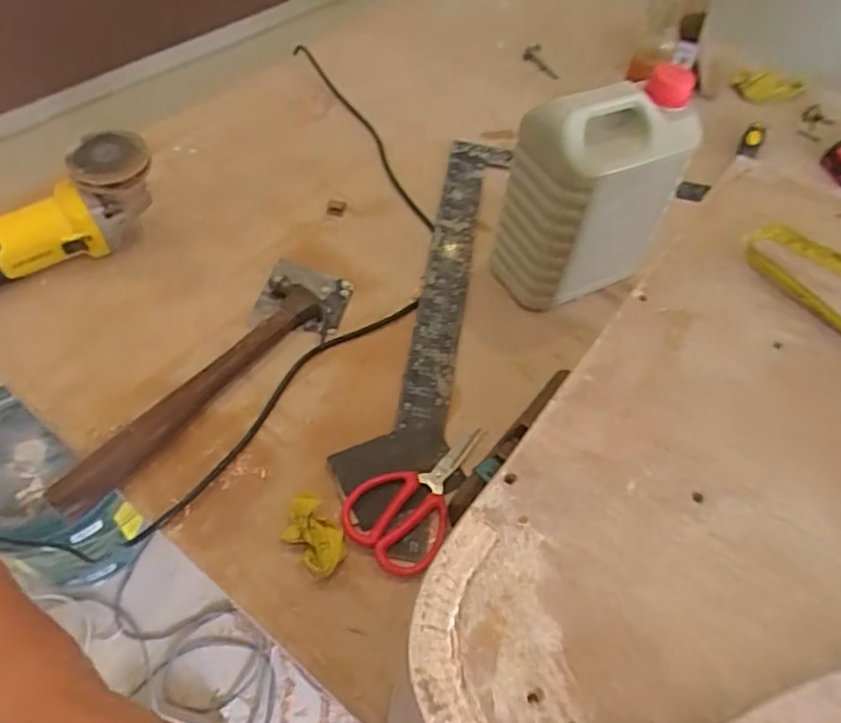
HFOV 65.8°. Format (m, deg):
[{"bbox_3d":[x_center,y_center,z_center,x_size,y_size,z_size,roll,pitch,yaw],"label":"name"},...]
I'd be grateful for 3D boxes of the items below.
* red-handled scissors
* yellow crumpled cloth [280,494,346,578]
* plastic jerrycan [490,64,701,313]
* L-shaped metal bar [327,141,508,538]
[{"bbox_3d":[0.004,0.115,0.599,0.088,0.009,0.162,34,57,19],"label":"red-handled scissors"},{"bbox_3d":[-0.092,0.151,0.560,0.041,0.017,0.069,-35,63,-27],"label":"yellow crumpled cloth"},{"bbox_3d":[0.178,-0.170,0.683,0.161,0.228,0.098,-20,58,-20],"label":"plastic jerrycan"},{"bbox_3d":[0.024,-0.081,0.750,0.092,0.013,0.583,14,53,5],"label":"L-shaped metal bar"}]

